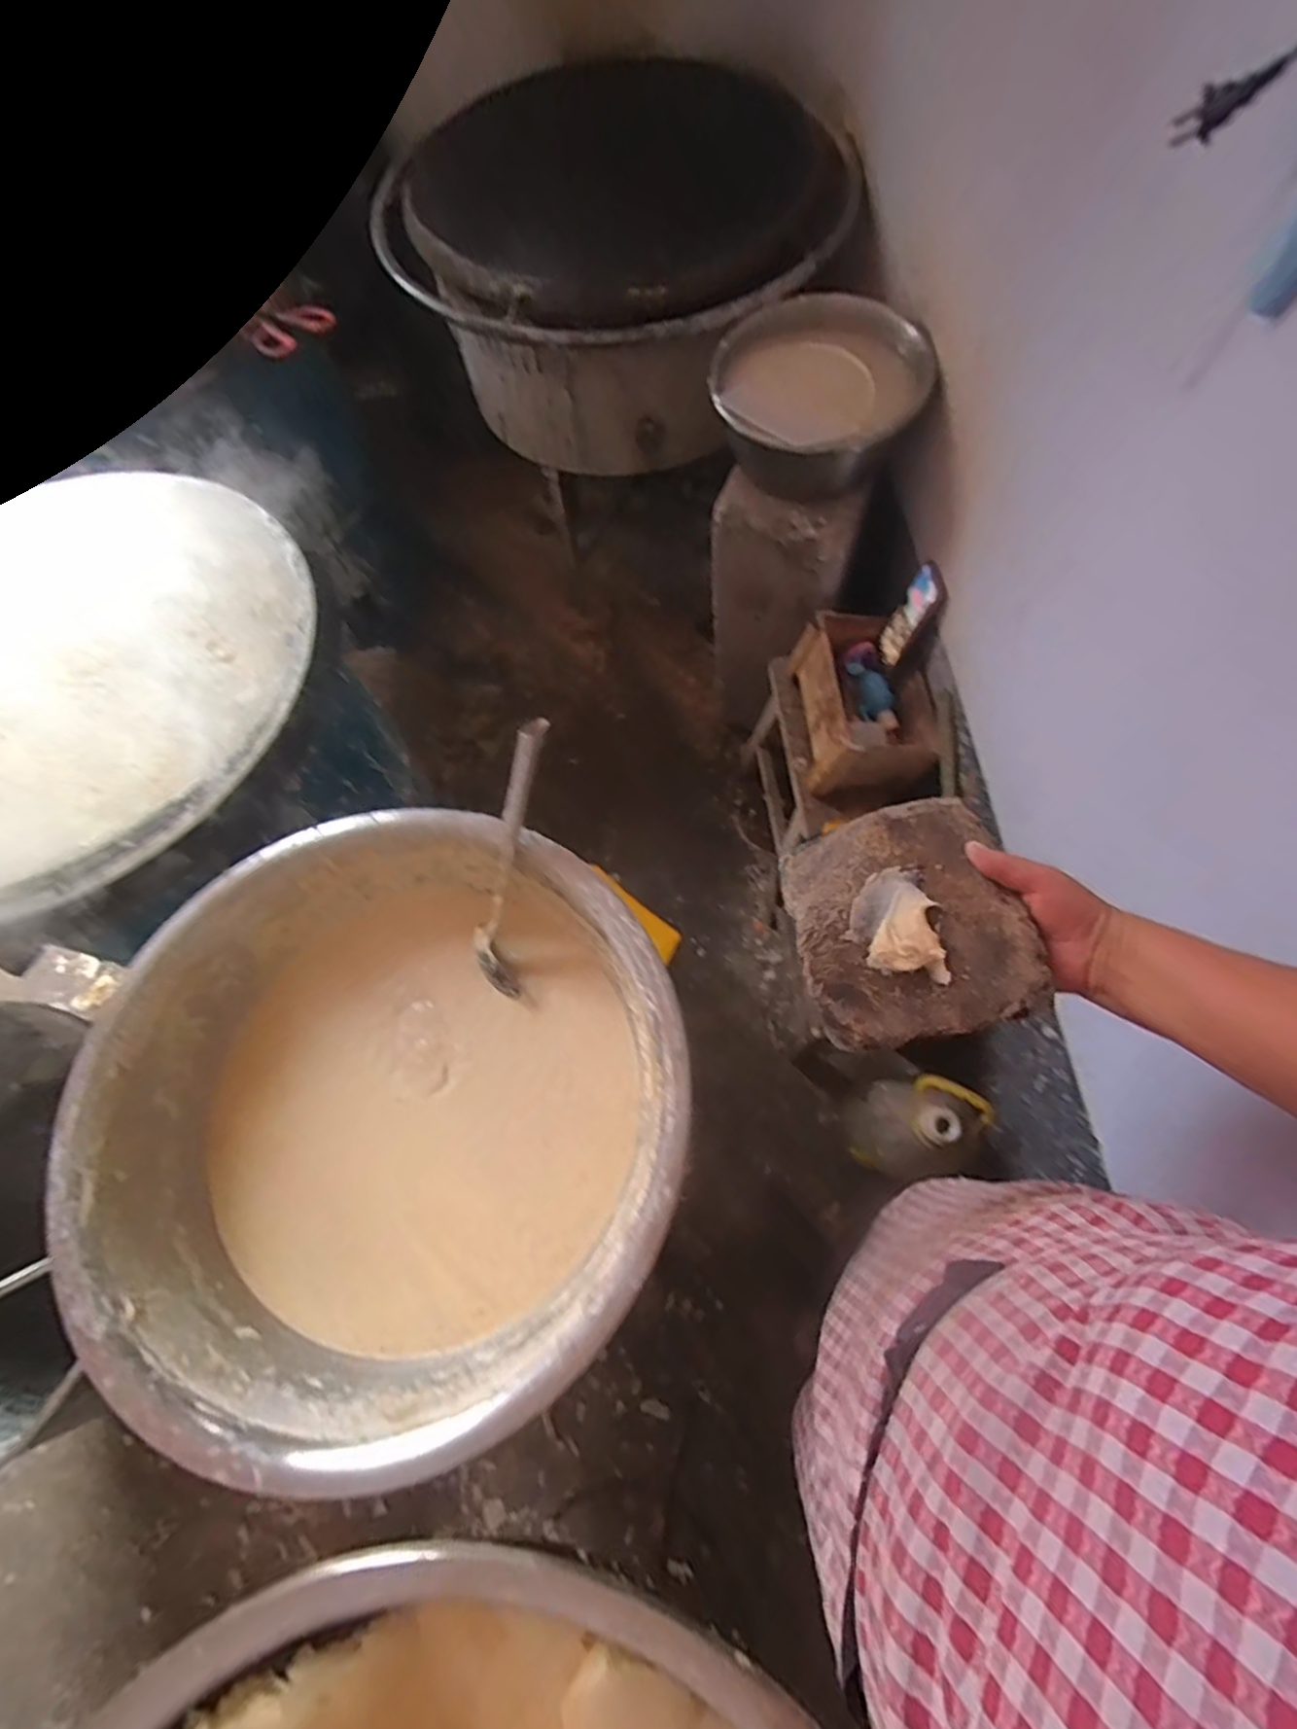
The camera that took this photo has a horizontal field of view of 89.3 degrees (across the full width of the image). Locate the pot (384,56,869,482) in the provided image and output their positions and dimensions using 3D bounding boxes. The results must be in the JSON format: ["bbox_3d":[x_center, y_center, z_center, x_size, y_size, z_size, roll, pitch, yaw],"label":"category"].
[{"bbox_3d":[-0.055,-1.006,1.144,0.711,0.320,0.671,-1,68,3],"label":"pot"}]

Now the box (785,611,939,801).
[{"bbox_3d":[0.334,-0.246,1.034,0.178,0.129,0.267,-2,68,2],"label":"box"}]

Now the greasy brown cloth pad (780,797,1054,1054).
[{"bbox_3d":[0.180,0.037,0.469,0.148,0.028,0.165,-19,65,16],"label":"greasy brown cloth pad"}]

